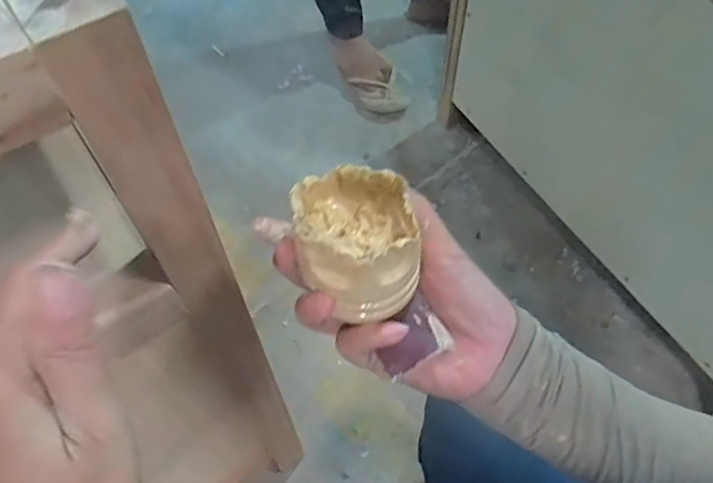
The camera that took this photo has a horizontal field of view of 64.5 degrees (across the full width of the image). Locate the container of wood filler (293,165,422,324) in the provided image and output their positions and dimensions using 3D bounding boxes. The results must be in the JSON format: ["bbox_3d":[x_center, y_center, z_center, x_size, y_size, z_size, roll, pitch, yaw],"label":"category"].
[{"bbox_3d":[0.000,-0.001,0.276,0.057,0.048,0.061,1,58,-2],"label":"container of wood filler"}]

